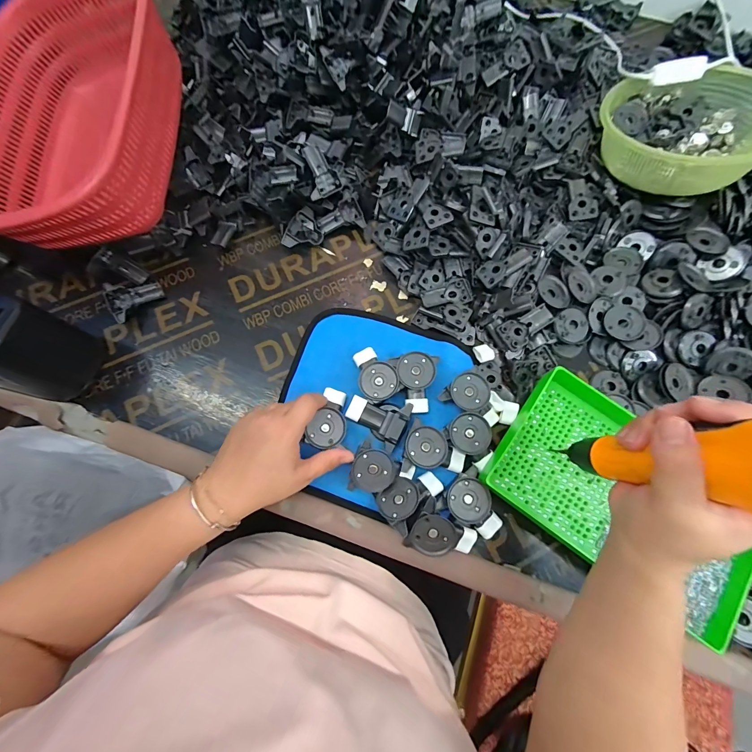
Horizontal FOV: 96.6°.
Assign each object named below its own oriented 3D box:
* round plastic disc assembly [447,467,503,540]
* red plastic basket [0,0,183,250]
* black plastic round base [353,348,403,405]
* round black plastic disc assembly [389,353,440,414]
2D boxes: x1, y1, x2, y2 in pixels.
[{"bbox_3d":[0.097,0.132,0.336,0.042,0.015,0.064,-24,77,-5],"label":"round plastic disc assembly"},{"bbox_3d":[-0.355,-0.309,0.401,0.235,0.129,0.342,0,76,-1],"label":"red plastic basket"},{"bbox_3d":[-0.003,0.000,0.378,0.041,0.025,0.064,-35,78,-7],"label":"black plastic round base"},{"bbox_3d":[0.040,0.006,0.376,0.051,0.023,0.064,10,76,4],"label":"round black plastic disc assembly"}]

